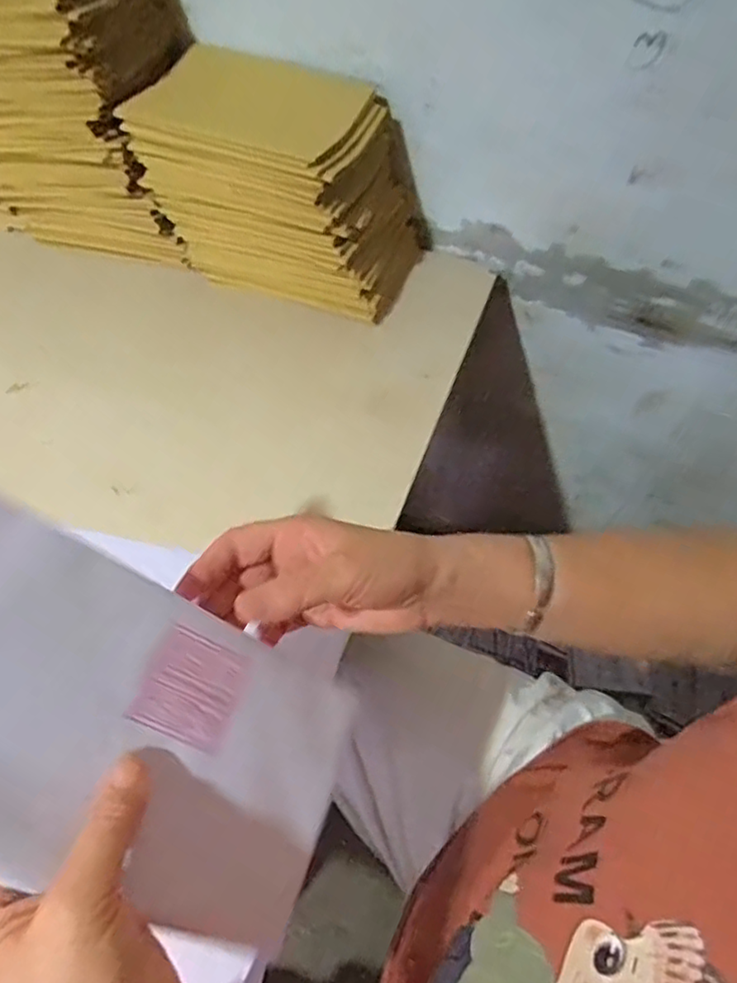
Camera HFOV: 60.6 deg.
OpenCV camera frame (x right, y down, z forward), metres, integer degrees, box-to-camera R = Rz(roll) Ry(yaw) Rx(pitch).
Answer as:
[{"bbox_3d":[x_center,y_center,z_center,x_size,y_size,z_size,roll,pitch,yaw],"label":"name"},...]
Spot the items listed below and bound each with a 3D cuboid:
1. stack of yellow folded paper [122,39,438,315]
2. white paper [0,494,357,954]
[{"bbox_3d":[-0.075,-0.296,0.617,0.237,0.149,0.157,20,59,11],"label":"stack of yellow folded paper"},{"bbox_3d":[-0.112,0.101,0.275,0.240,0.009,0.124,38,56,-26],"label":"white paper"}]

